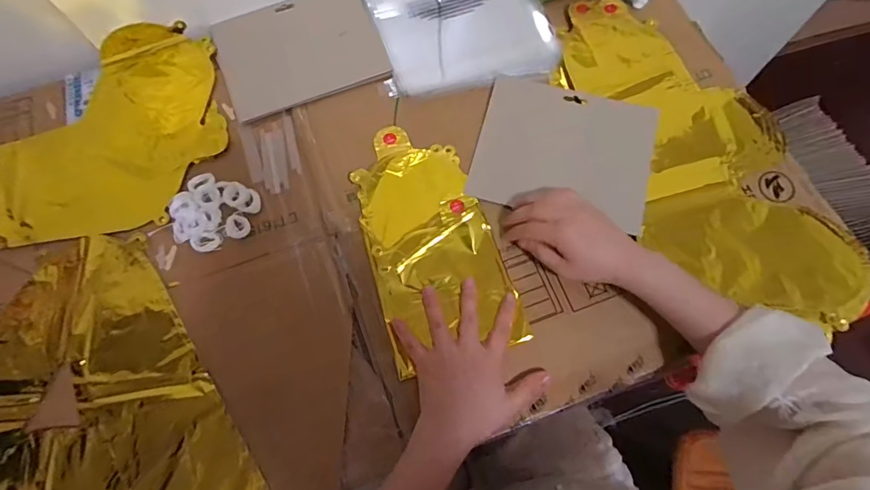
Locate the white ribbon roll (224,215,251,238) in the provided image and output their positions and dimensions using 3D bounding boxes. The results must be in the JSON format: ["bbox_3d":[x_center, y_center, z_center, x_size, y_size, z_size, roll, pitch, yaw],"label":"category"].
[{"bbox_3d":[-0.213,-0.020,0.501,0.025,0.007,0.025,-1,71,2],"label":"white ribbon roll"}]

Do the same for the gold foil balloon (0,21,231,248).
[{"bbox_3d":[-0.451,-0.122,0.538,0.396,0.021,0.254,-10,71,-2],"label":"gold foil balloon"}]

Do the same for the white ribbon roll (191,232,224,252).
[{"bbox_3d":[-0.244,-0.003,0.496,0.030,0.008,0.020,-13,71,-3],"label":"white ribbon roll"}]

